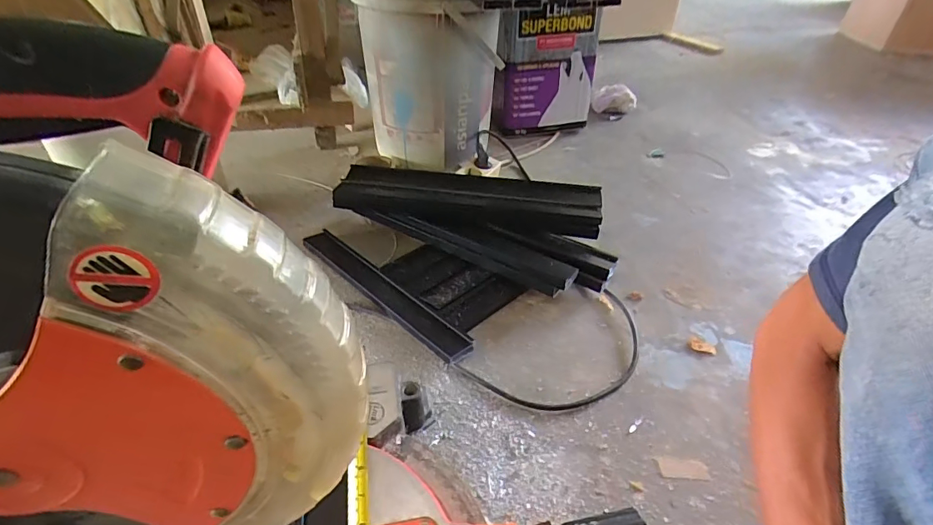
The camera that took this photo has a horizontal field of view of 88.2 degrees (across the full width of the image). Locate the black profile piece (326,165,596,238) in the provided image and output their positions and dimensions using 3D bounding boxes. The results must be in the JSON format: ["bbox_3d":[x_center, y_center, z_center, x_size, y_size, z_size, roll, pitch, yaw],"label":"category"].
[{"bbox_3d":[0.000,-0.114,0.857,0.460,0.049,0.106,8,38,5],"label":"black profile piece"}]

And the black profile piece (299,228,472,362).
[{"bbox_3d":[-0.136,0.042,0.762,0.376,0.026,0.049,32,46,32],"label":"black profile piece"}]

